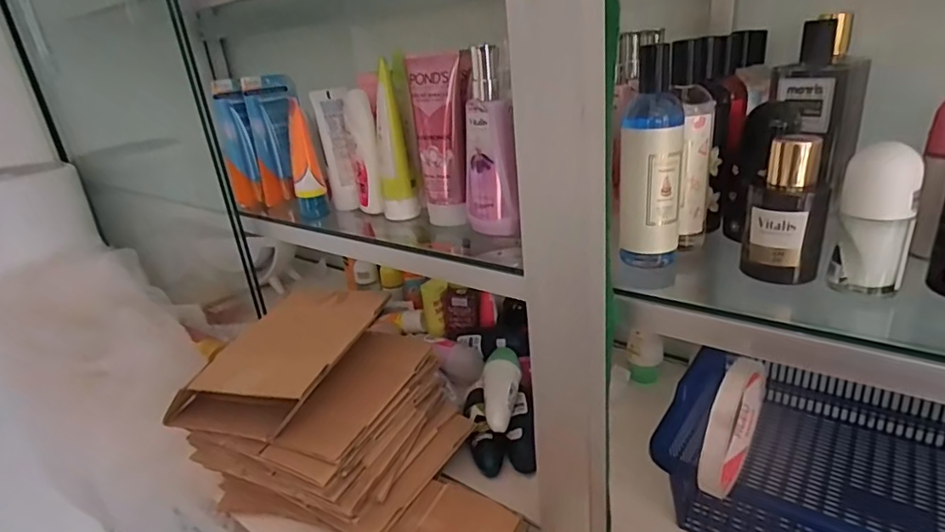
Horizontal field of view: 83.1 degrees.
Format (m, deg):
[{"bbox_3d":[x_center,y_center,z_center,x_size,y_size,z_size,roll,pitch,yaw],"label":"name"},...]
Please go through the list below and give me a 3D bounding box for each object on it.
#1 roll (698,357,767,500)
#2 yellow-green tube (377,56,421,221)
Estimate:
[{"bbox_3d":[0.172,0.104,0.351,0.013,0.087,0.090,15,31,39],"label":"roll"},{"bbox_3d":[-0.082,-0.121,0.537,0.033,0.149,0.027,-12,24,-13],"label":"yellow-green tube"}]

